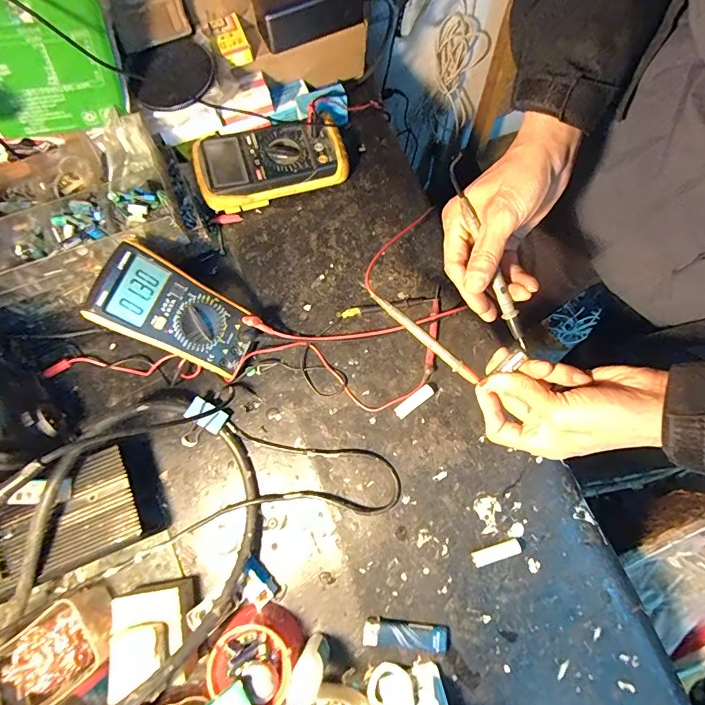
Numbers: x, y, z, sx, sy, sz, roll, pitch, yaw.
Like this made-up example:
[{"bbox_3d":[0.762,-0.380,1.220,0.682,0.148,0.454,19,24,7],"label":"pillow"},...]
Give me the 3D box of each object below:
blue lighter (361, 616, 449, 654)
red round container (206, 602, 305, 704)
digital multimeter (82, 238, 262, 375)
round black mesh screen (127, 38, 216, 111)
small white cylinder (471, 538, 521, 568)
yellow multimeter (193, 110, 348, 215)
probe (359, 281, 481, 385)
[{"bbox_3d":[0.055,0.285,0.419,0.085,0.014,0.026,4,76,2],"label":"blue lighter"},{"bbox_3d":[-0.092,0.292,0.406,0.075,0.053,0.073,0,76,1],"label":"red round container"},{"bbox_3d":[-0.189,-0.041,0.454,0.160,0.040,0.085,31,77,-33],"label":"digital multimeter"},{"bbox_3d":[-0.206,-0.317,0.476,0.095,0.014,0.087,0,76,1],"label":"round black mesh screen"},{"bbox_3d":[0.149,0.208,0.434,0.050,0.012,0.015,-19,76,-3],"label":"small white cylinder"},{"bbox_3d":[-0.105,-0.250,0.544,0.187,0.050,0.101,-15,76,-3],"label":"yellow multimeter"},{"bbox_3d":[0.062,-0.020,0.400,0.143,0.009,0.011,42,80,15],"label":"probe"}]

